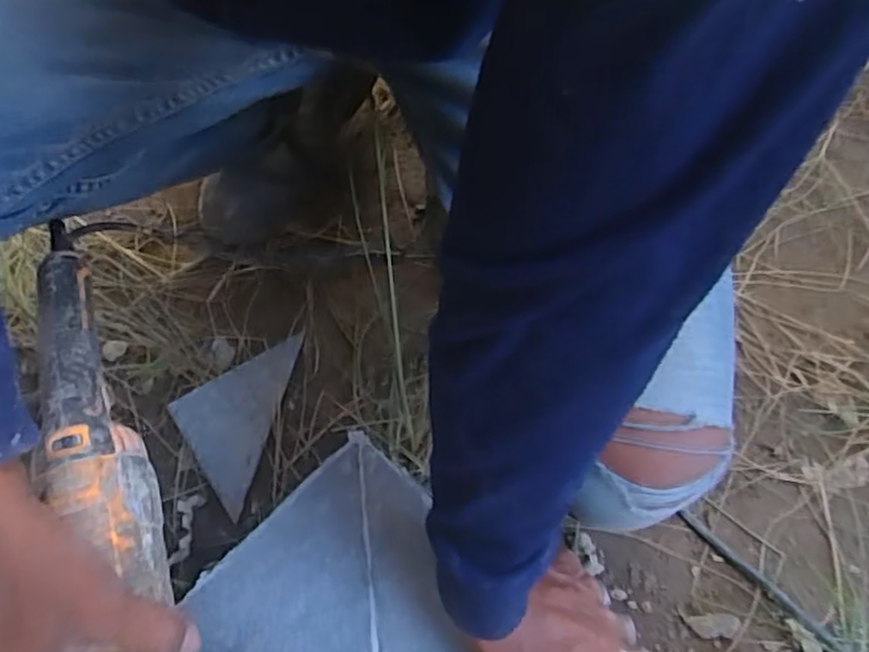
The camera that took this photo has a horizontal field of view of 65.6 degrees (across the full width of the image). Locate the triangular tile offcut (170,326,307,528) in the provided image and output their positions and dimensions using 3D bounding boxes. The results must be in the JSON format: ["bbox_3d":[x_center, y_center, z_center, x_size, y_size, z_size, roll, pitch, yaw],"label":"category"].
[{"bbox_3d":[-0.182,0.073,0.591,0.080,0.008,0.159,18,66,-7],"label":"triangular tile offcut"}]

